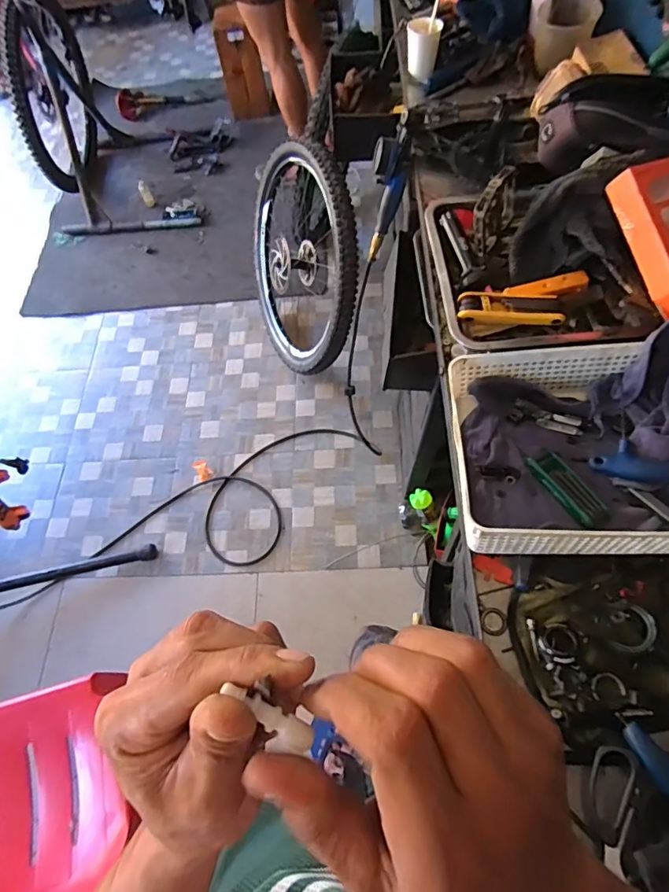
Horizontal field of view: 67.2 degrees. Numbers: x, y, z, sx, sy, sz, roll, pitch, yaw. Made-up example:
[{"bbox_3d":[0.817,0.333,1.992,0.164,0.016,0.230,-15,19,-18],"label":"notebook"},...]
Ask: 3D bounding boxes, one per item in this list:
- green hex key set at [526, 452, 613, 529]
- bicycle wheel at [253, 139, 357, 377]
[{"bbox_3d":[0.278,0.050,0.599,0.034,0.016,0.107,-27,54,-10],"label":"green hex key set"},{"bbox_3d":[-0.118,-0.562,1.624,0.120,0.718,0.666,-13,65,-28],"label":"bicycle wheel"}]

